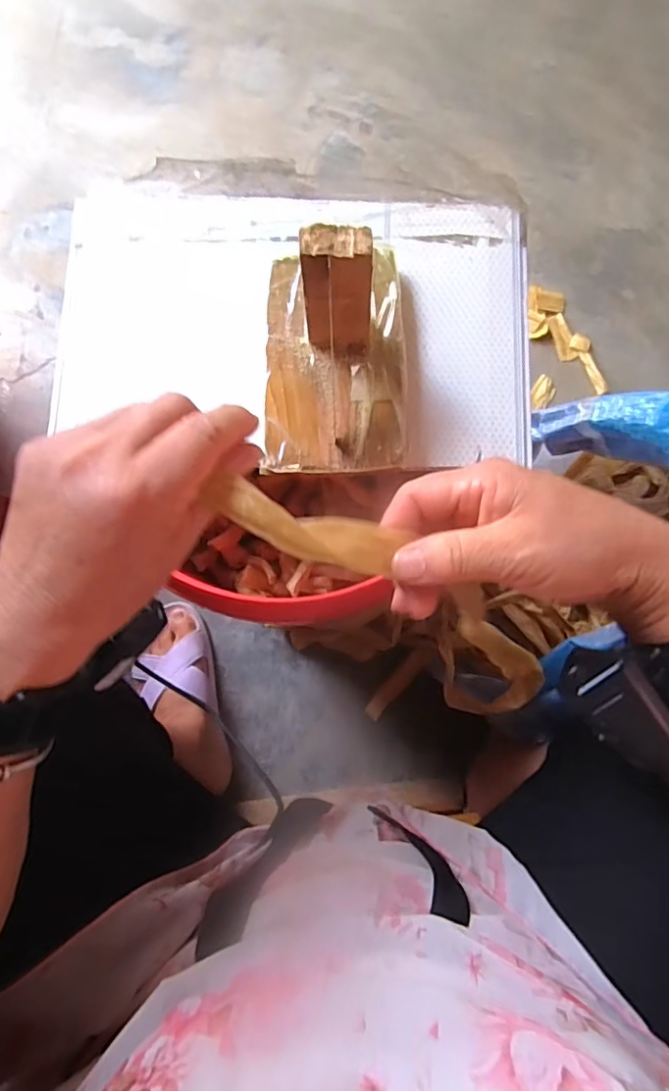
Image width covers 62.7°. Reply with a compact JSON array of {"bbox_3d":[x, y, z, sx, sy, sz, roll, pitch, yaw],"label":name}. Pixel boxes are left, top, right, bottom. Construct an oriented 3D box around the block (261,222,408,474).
[{"bbox_3d":[0.000,-0.125,0.313,0.087,0.079,0.146,0,80,1],"label":"block"}]

